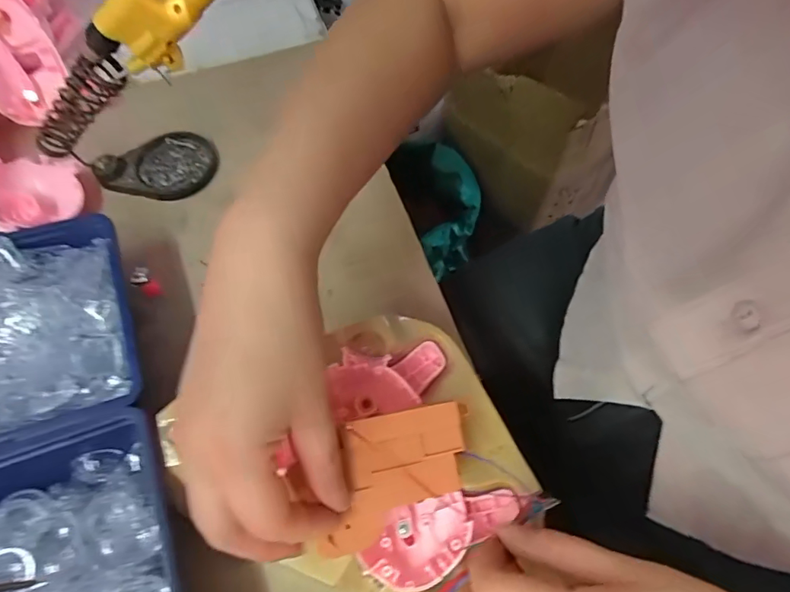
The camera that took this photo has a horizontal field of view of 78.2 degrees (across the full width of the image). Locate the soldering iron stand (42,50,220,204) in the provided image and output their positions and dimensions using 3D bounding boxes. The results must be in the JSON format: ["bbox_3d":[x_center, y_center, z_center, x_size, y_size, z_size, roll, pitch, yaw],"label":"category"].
[{"bbox_3d":[-0.208,-0.134,0.370,0.111,0.096,0.068,9,65,5],"label":"soldering iron stand"}]

